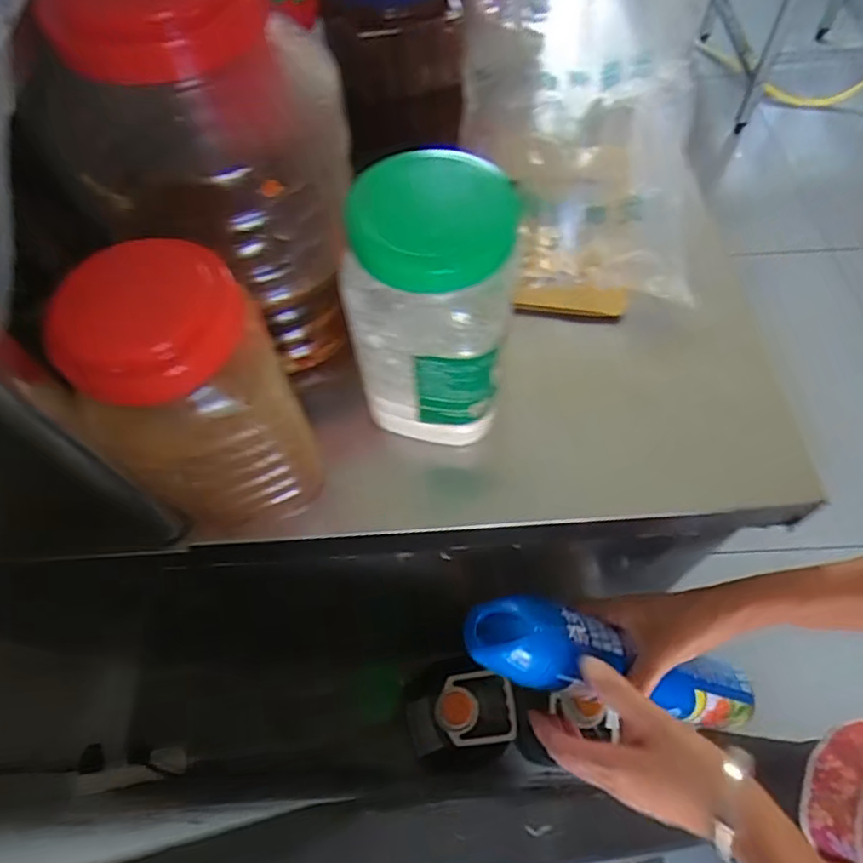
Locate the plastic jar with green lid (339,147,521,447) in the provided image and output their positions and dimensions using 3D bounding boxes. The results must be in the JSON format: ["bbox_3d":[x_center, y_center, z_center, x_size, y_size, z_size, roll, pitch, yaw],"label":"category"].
[{"bbox_3d":[0.002,-0.079,0.388,0.091,0.172,0.094,-1,60,2],"label":"plastic jar with green lid"}]

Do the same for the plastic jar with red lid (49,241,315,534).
[{"bbox_3d":[-0.134,-0.018,0.355,0.096,0.183,0.083,-27,62,-12],"label":"plastic jar with red lid"}]

